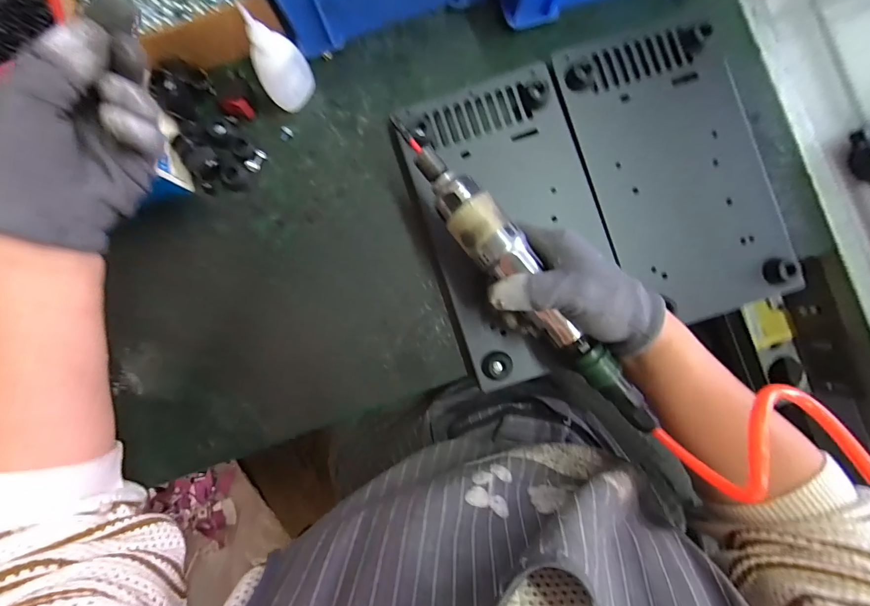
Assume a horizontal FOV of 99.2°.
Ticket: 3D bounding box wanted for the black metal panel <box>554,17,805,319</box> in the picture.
[{"bbox_3d":[0.228,-0.125,0.331,0.172,0.014,0.260,-18,87,1],"label":"black metal panel"}]

